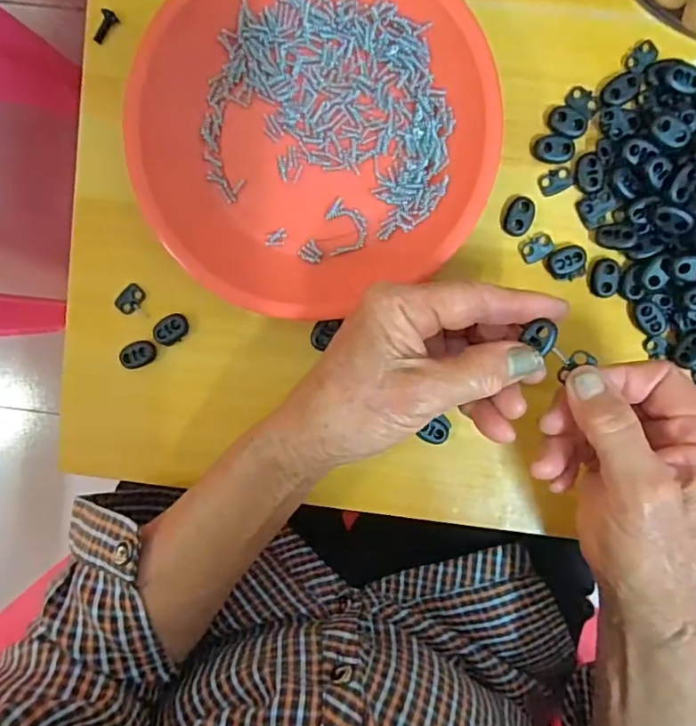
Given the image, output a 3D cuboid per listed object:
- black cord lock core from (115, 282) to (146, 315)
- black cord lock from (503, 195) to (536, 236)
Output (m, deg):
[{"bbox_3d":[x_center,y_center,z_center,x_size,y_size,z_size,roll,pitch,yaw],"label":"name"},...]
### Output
[{"bbox_3d":[-0.129,-0.038,0.327,0.012,0.004,0.018,36,95,-1],"label":"black cord lock core"},{"bbox_3d":[0.097,-0.083,0.311,0.015,0.004,0.021,20,96,1],"label":"black cord lock"}]

